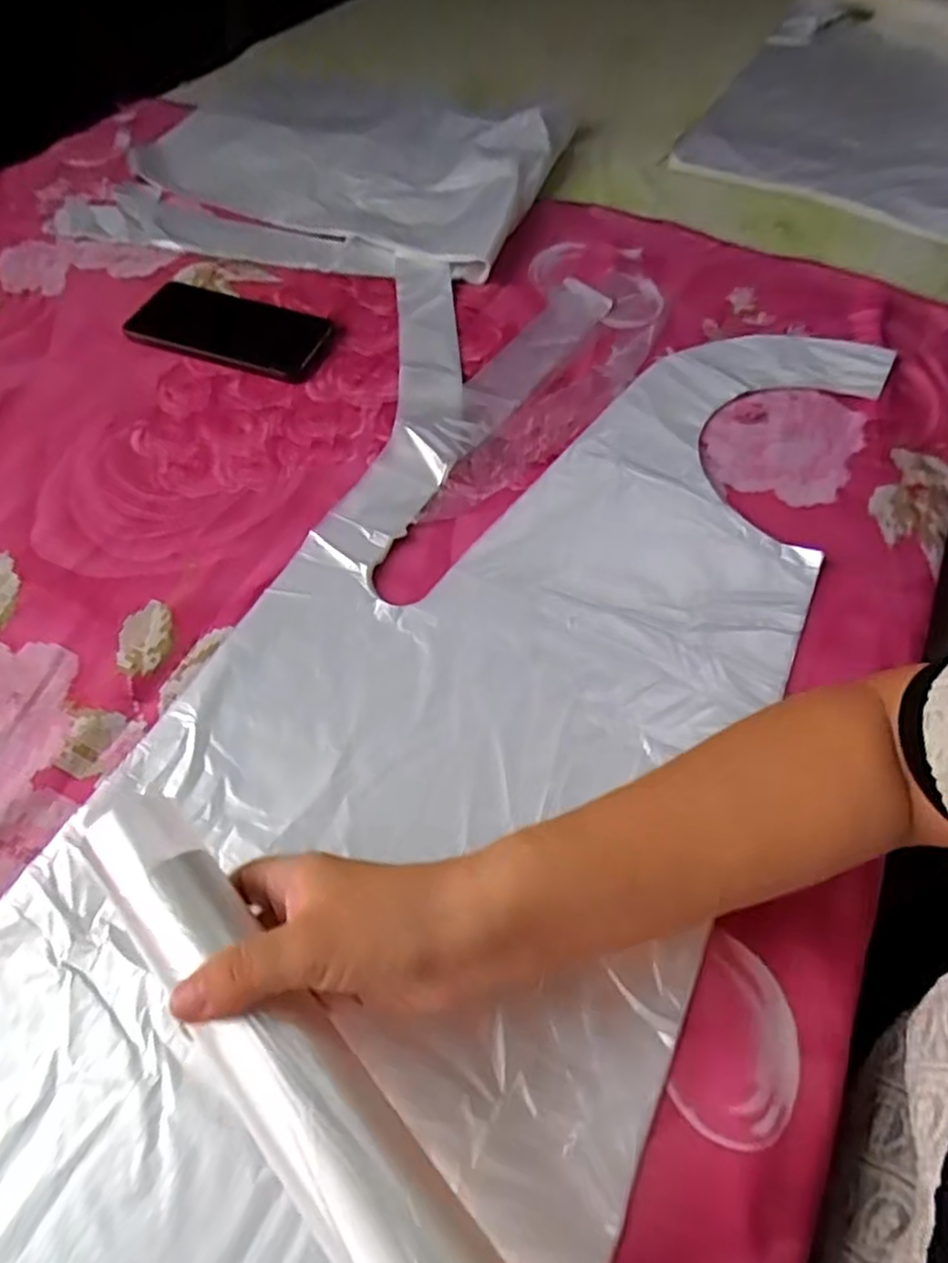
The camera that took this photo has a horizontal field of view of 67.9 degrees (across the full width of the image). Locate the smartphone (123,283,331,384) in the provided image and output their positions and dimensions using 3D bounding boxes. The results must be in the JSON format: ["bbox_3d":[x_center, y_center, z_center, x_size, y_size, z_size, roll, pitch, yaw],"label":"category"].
[{"bbox_3d":[-0.204,-0.251,0.583,0.165,0.007,0.083,18,58,10],"label":"smartphone"}]

